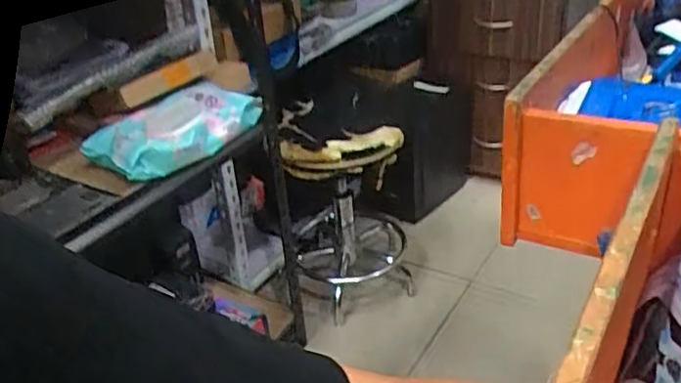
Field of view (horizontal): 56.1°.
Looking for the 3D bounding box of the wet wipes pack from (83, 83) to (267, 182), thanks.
[{"bbox_3d":[-0.262,-0.103,1.035,0.147,0.056,0.268,21,39,33],"label":"wet wipes pack"}]

